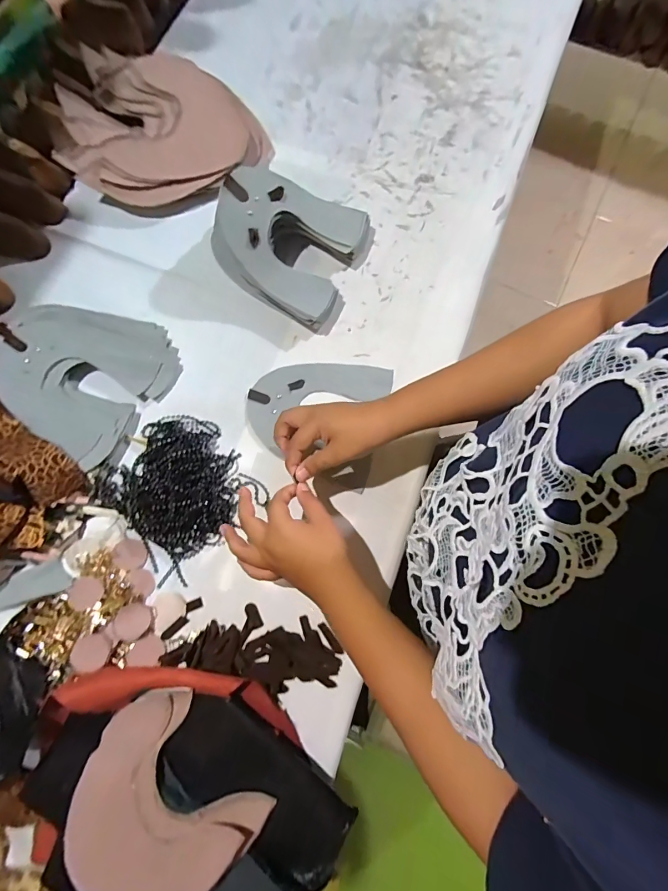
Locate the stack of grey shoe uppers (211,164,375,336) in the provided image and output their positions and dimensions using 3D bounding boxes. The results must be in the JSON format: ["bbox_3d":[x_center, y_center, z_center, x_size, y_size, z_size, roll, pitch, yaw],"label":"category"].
[{"bbox_3d":[-0.054,-0.251,0.477,0.163,0.090,0.162,23,80,5],"label":"stack of grey shoe uppers"}]

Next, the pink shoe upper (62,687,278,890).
[{"bbox_3d":[-0.172,0.338,0.369,0.183,0.043,0.159,-37,66,-2],"label":"pink shoe upper"}]

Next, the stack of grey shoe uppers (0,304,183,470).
[{"bbox_3d":[-0.309,-0.099,0.474,0.203,0.035,0.174,33,81,6],"label":"stack of grey shoe uppers"}]

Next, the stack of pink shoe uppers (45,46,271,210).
[{"bbox_3d":[-0.227,-0.426,0.530,0.266,0.061,0.220,8,79,2],"label":"stack of pink shoe uppers"}]

